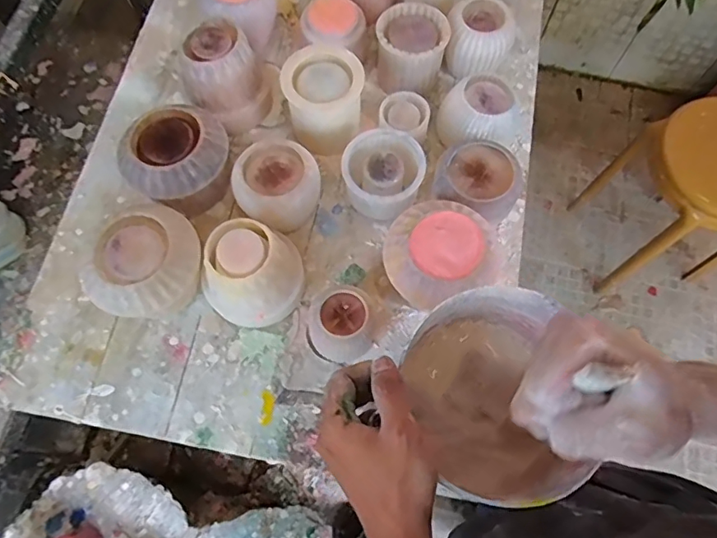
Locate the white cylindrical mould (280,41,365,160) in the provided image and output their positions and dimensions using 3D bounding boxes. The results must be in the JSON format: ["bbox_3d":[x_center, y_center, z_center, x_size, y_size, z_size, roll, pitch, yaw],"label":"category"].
[{"bbox_3d":[-0.045,-0.214,0.693,0.097,0.105,0.091,0,69,-1],"label":"white cylindrical mould"}]

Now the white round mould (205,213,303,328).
[{"bbox_3d":[-0.119,0.004,0.607,0.100,0.107,0.095,0,69,-1],"label":"white round mould"}]

